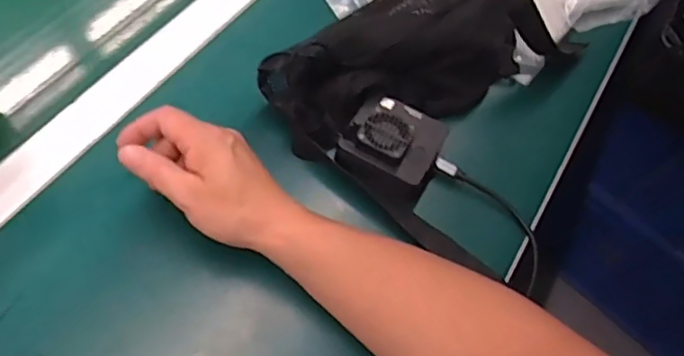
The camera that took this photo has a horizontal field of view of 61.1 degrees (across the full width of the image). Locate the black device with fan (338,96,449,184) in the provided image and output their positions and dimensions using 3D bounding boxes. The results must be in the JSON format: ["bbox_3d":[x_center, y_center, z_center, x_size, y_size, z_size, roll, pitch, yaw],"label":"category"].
[{"bbox_3d":[0.046,-0.040,0.482,0.074,0.018,0.073,30,60,8],"label":"black device with fan"}]

